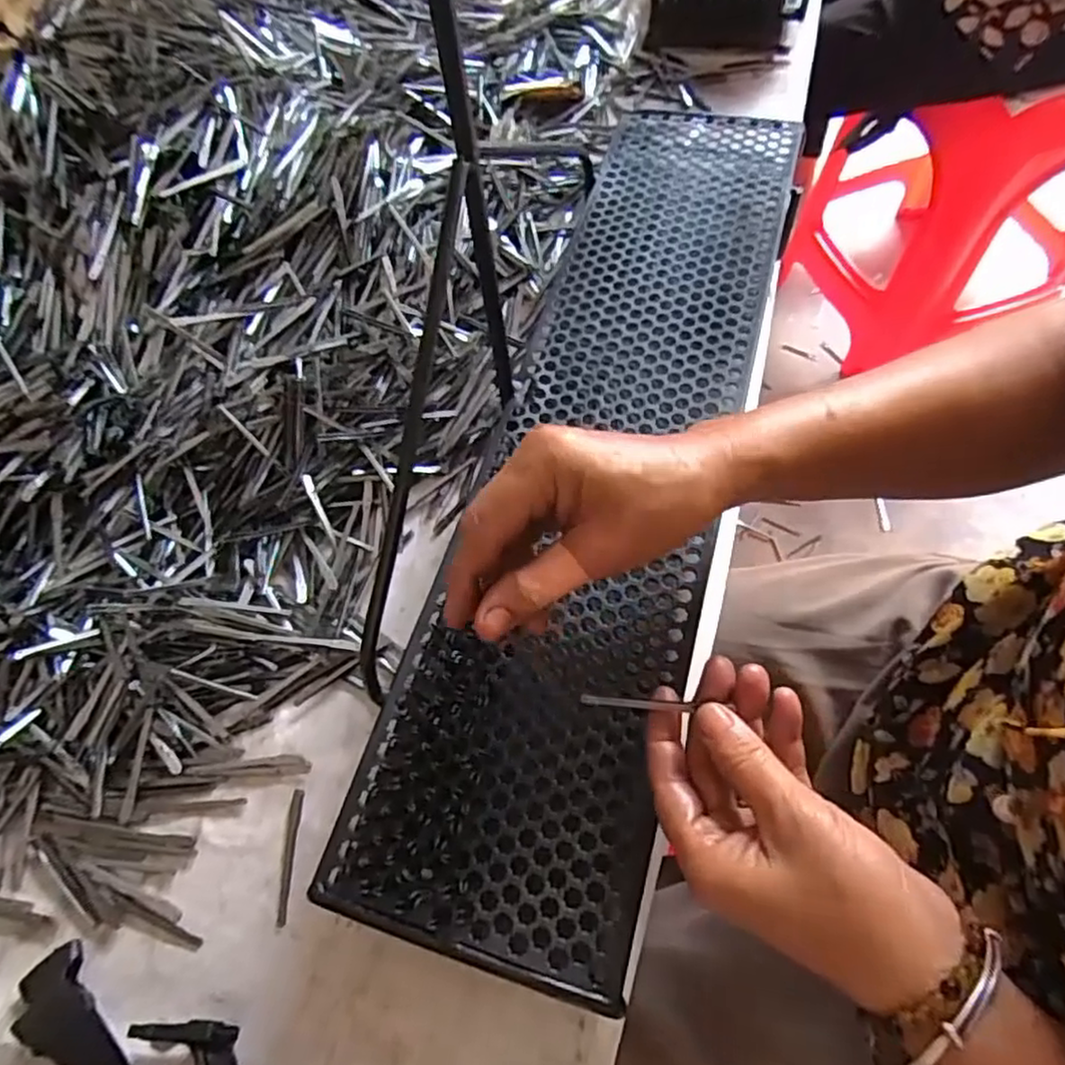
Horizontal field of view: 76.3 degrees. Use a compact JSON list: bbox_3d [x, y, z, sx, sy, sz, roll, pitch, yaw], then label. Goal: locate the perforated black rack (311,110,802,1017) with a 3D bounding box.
[{"bbox_3d":[0.049,-0.077,0.406,0.152,0.037,0.585,12,64,10],"label":"perforated black rack"}]

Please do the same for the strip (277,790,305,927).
[{"bbox_3d":[-0.135,0.179,0.375,0.007,0.004,0.067,-2,63,3],"label":"strip"}]

